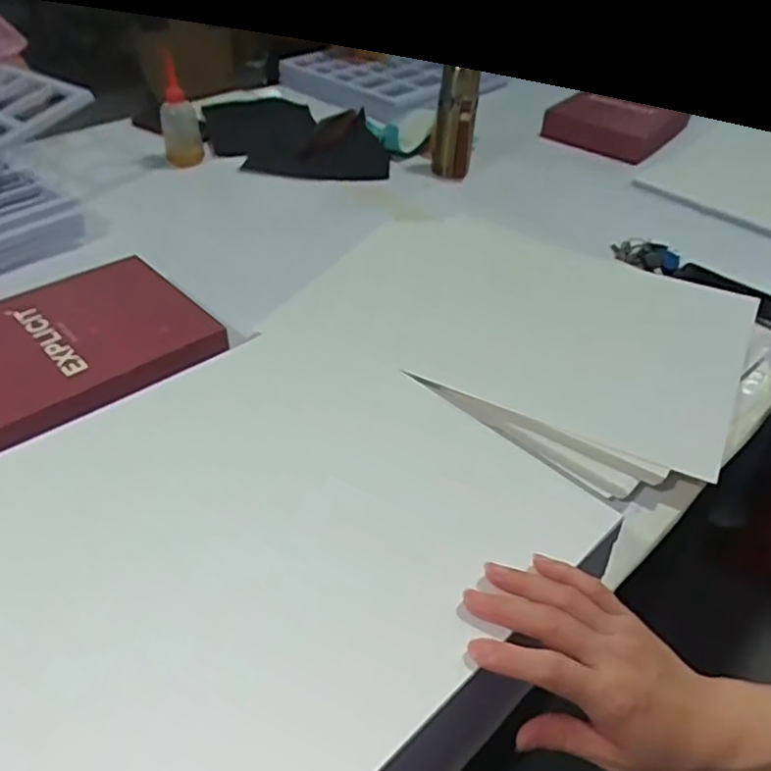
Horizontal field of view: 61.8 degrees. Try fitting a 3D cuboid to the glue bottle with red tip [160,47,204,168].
[{"bbox_3d":[-0.340,-0.443,1.061,0.064,0.189,0.049,-9,42,-14],"label":"glue bottle with red tip"}]

